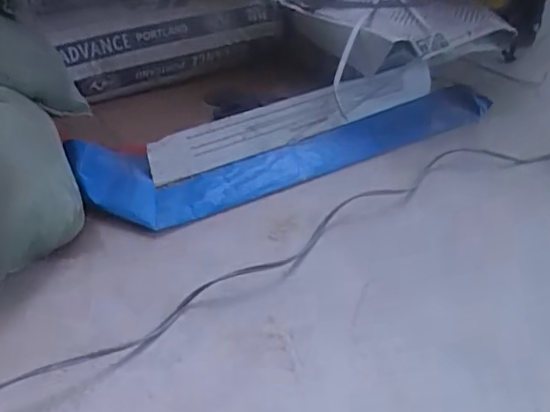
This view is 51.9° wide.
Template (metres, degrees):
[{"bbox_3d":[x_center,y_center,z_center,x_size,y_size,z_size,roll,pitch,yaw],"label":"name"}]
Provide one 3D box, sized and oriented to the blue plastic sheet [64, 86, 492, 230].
[{"bbox_3d":[0.048,-0.103,0.915,0.715,0.063,0.135,-14,42,-19],"label":"blue plastic sheet"}]

